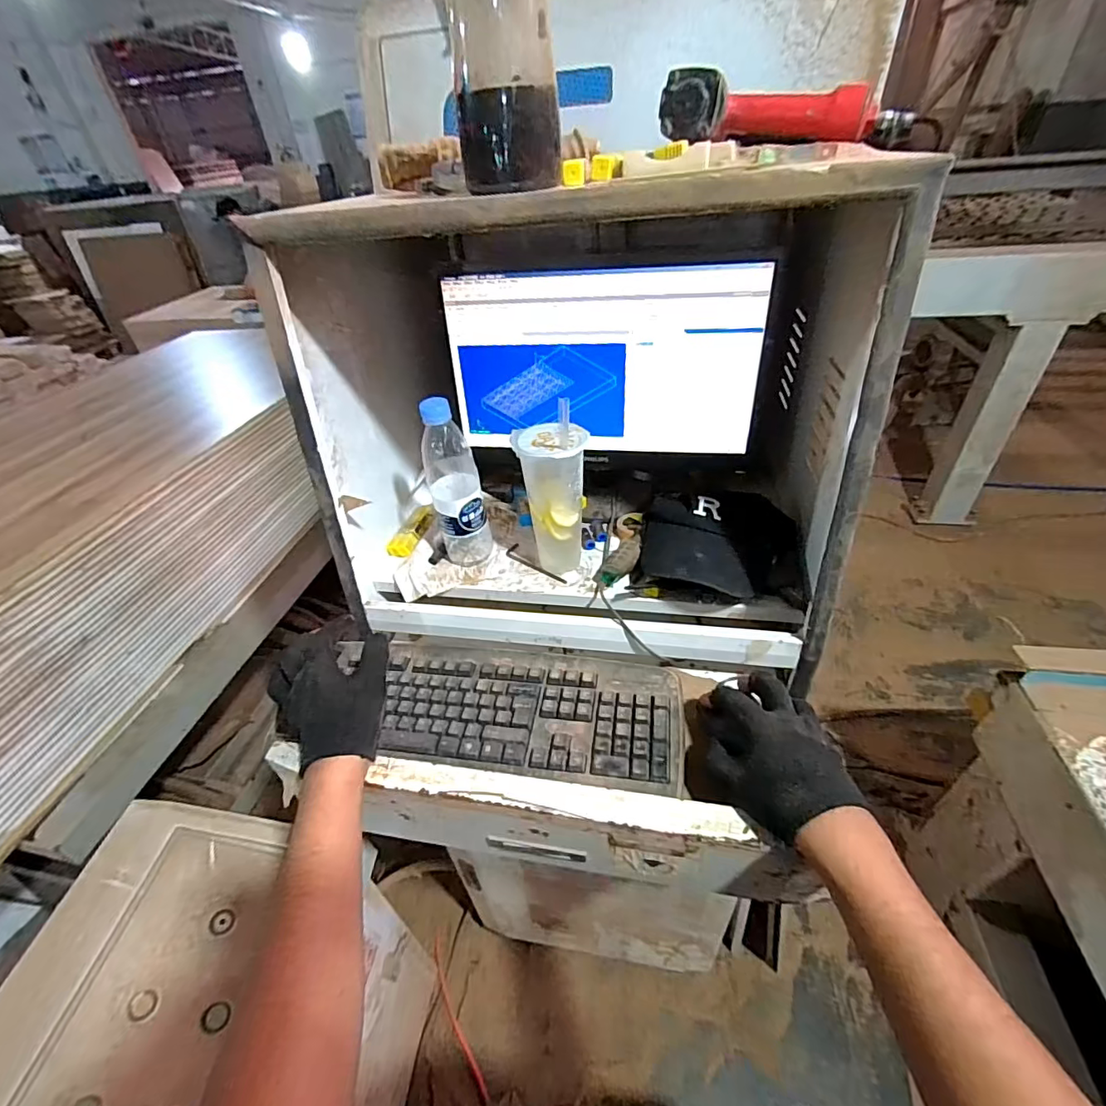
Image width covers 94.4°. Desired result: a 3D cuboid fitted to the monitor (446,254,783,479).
[{"bbox_3d":[0.061,-0.238,0.694,0.418,0.273,0.085,3,40,10],"label":"monitor"}]

